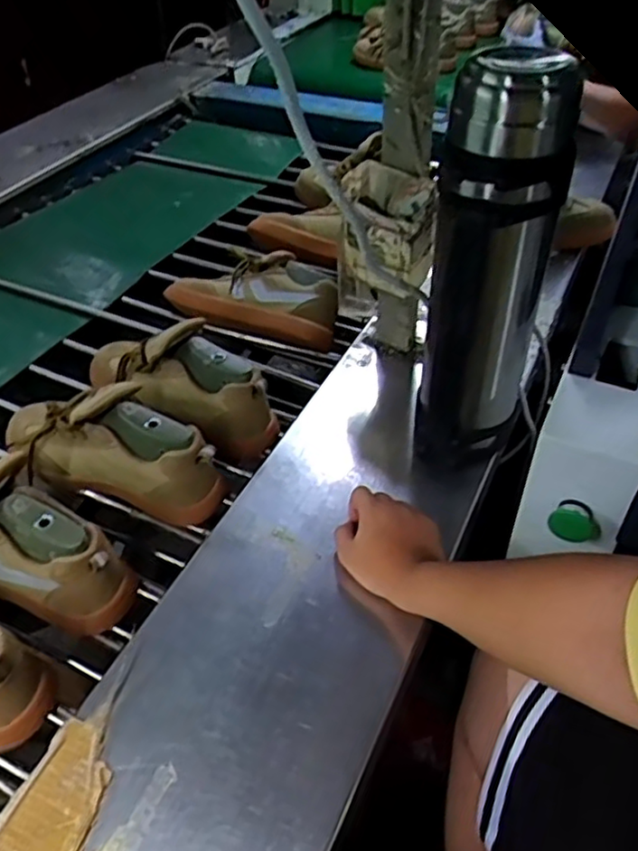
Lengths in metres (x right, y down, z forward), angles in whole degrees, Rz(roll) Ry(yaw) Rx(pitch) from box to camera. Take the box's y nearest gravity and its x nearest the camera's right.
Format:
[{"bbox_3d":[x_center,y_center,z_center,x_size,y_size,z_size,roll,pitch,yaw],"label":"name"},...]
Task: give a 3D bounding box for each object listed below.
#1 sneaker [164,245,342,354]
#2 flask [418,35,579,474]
[{"bbox_3d":[-0.097,-0.199,1.027,0.282,0.086,0.125,13,46,17],"label":"sneaker"},{"bbox_3d":[0.165,-0.145,0.652,0.104,0.395,0.104,9,45,14],"label":"flask"}]

